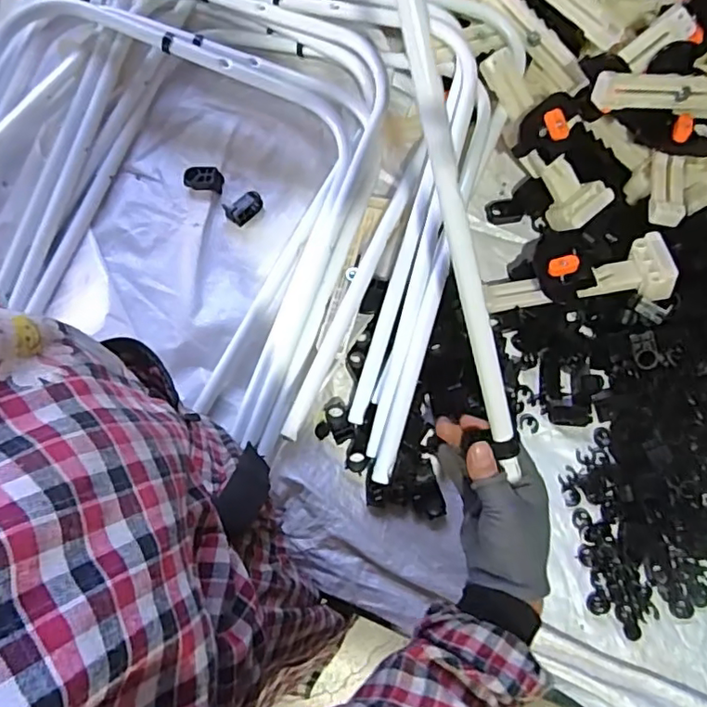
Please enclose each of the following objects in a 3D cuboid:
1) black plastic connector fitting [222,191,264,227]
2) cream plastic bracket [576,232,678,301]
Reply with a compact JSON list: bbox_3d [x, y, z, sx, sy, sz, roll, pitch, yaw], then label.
[{"bbox_3d":[-0.123,-0.164,0.657,0.043,0.019,0.025,-32,74,-10],"label":"black plastic connector fitting"},{"bbox_3d":[0.292,-0.085,0.620,0.091,0.029,0.065,-16,55,29],"label":"cream plastic bracket"}]

